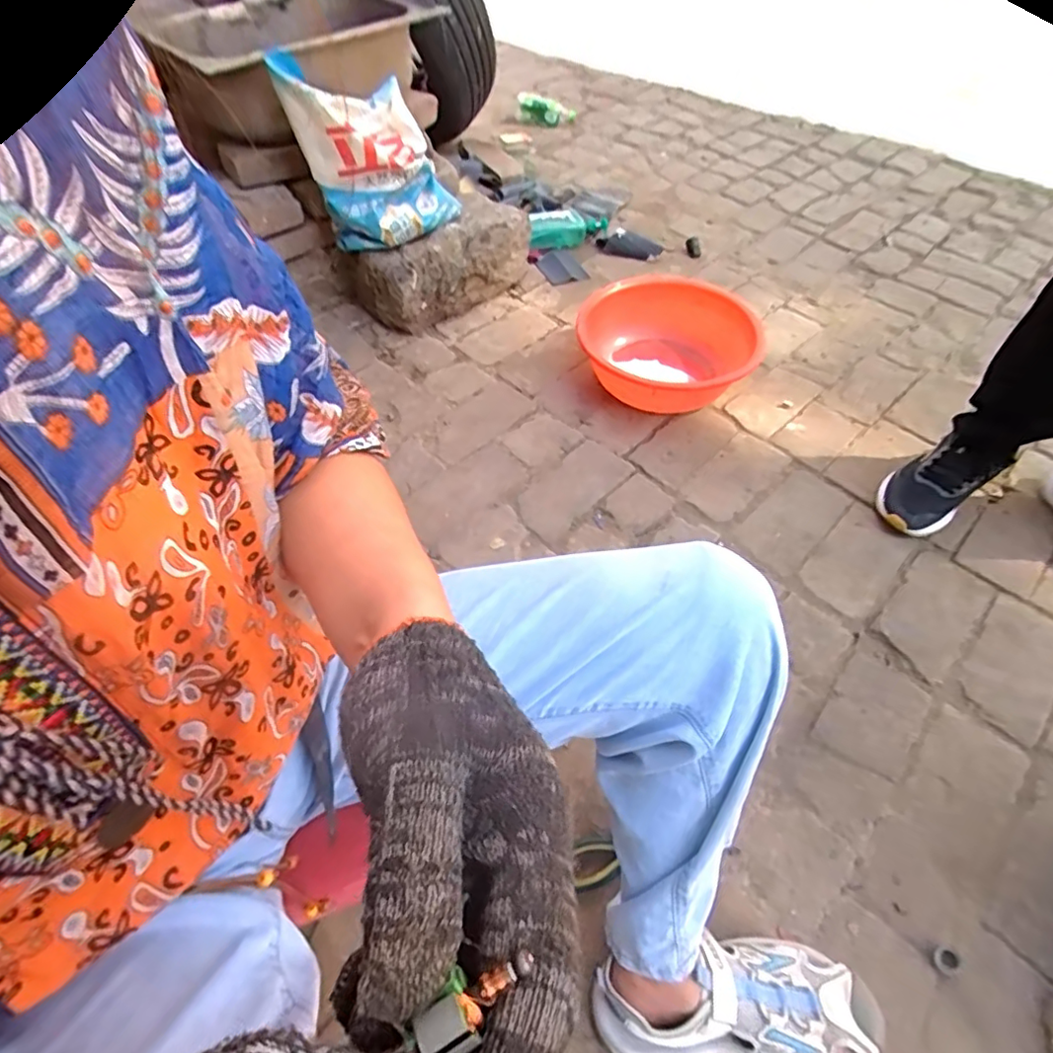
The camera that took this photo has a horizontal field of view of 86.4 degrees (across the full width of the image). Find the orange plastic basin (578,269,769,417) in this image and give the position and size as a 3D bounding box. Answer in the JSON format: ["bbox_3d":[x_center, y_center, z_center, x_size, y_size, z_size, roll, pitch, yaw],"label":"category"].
[{"bbox_3d":[0.299,-0.397,1.230,0.370,0.133,0.456,0,53,1],"label":"orange plastic basin"}]

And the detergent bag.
[{"bbox_3d":[-0.291,-0.735,1.118,0.297,0.277,0.124,-27,58,-18],"label":"detergent bag"}]

